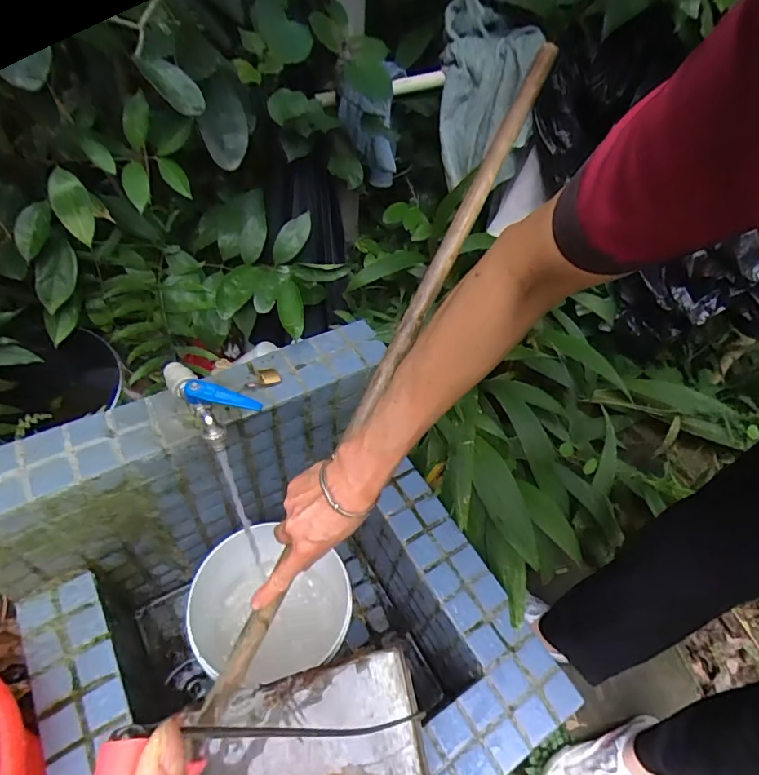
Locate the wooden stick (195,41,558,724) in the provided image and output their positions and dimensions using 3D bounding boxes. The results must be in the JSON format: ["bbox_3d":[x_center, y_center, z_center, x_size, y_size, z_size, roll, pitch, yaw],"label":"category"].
[{"bbox_3d":[0.016,-0.029,0.485,0.022,0.027,0.748,26,84,16],"label":"wooden stick"}]

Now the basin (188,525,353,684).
[{"bbox_3d":[-0.197,0.380,0.883,0.277,0.079,0.273,2,69,-6],"label":"basin"}]

